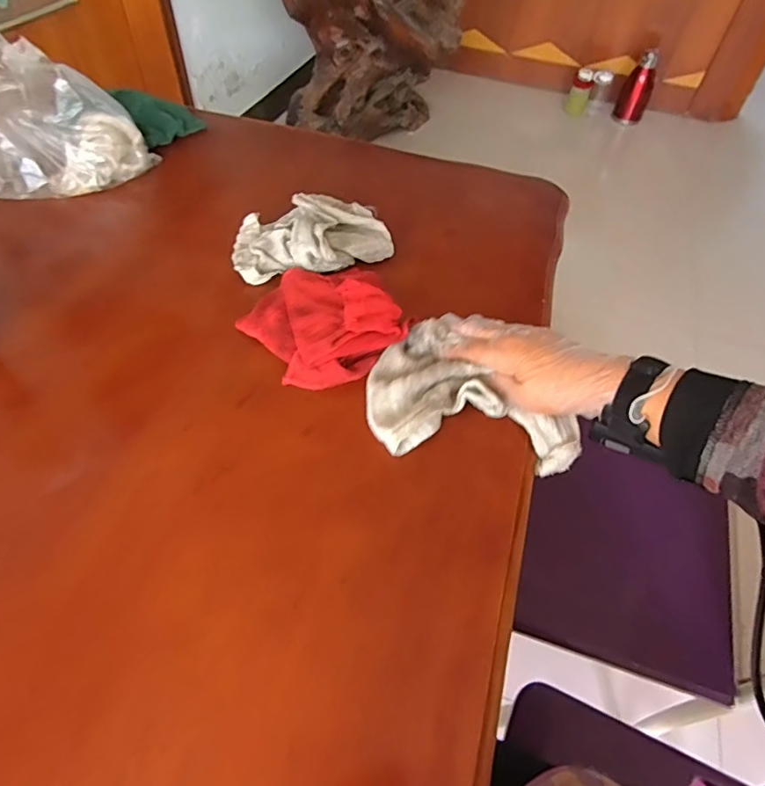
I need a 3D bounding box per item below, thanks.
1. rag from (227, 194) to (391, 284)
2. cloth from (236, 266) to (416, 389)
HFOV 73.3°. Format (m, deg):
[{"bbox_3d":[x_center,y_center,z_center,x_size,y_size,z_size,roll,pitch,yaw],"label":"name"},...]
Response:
[{"bbox_3d":[-0.087,-0.179,0.596,0.171,0.054,0.121,-20,56,-16],"label":"rag"},{"bbox_3d":[-0.053,-0.075,0.515,0.151,0.051,0.155,-31,60,-23],"label":"cloth"}]

